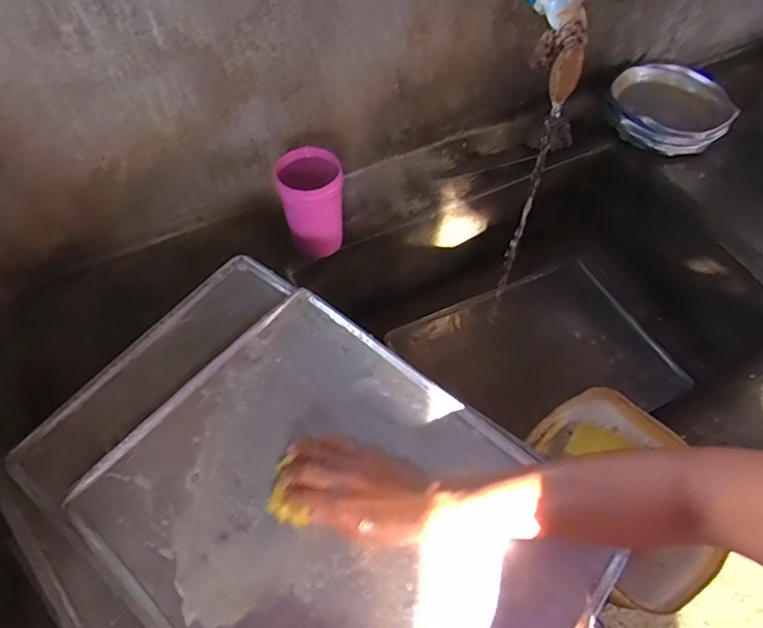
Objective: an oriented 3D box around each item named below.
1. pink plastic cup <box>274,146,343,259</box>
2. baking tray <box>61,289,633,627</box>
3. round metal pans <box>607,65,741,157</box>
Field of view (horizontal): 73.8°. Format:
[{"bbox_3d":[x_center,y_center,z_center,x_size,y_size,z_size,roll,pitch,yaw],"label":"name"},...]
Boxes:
[{"bbox_3d":[-0.096,-0.155,0.720,0.089,0.140,0.074,-12,59,-7],"label":"pink plastic cup"},{"bbox_3d":[-0.033,0.190,0.473,0.427,0.014,0.320,36,65,19],"label":"baking tray"},{"bbox_3d":[0.506,-0.364,0.910,0.191,0.062,0.194,0,59,0],"label":"round metal pans"}]

